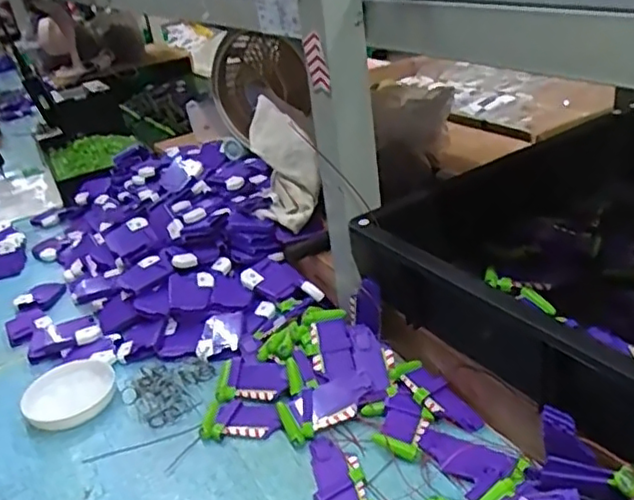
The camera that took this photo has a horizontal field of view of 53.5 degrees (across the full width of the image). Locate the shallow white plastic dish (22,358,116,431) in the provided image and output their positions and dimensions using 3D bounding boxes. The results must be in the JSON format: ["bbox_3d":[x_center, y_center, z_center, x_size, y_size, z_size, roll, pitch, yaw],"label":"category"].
[{"bbox_3d":[-0.257,0.151,0.662,0.088,0.023,0.090,-16,29,-12],"label":"shallow white plastic dish"}]

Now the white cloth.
[{"bbox_3d":[-0.044,-0.111,0.801,0.083,0.174,0.057,-15,2,-15],"label":"white cloth"}]

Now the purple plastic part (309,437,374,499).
[{"bbox_3d":[0.015,0.185,0.515,0.042,0.013,0.090,-15,28,-10],"label":"purple plastic part"}]

